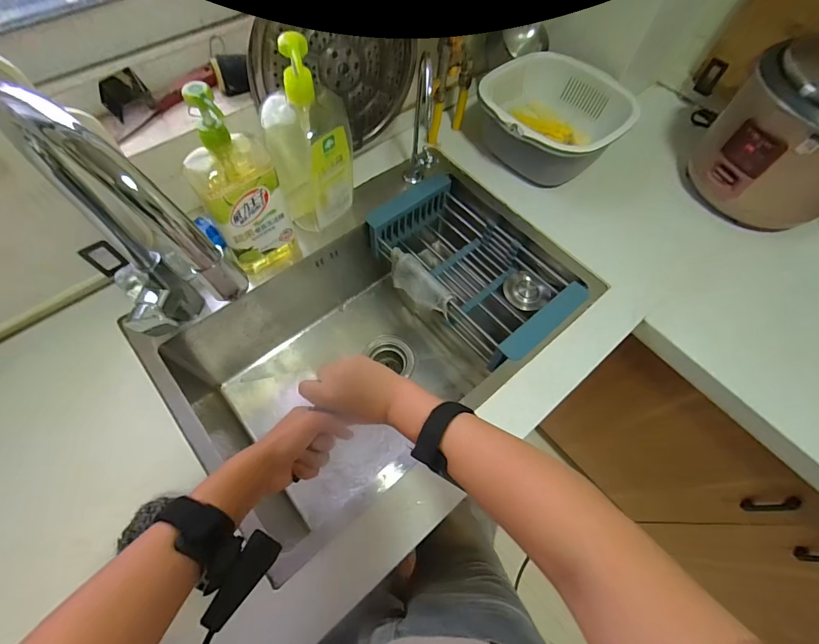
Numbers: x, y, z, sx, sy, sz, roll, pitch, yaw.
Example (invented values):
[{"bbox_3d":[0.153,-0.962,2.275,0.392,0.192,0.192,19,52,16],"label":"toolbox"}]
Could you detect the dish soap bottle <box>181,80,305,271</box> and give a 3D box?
[{"bbox_3d":[-0.227,-0.177,0.525,0.096,0.277,0.074,-27,68,-16],"label":"dish soap bottle"}]

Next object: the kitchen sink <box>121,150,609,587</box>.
[{"bbox_3d":[-0.058,0.025,0.718,0.624,0.281,0.440,-37,71,-19],"label":"kitchen sink"}]

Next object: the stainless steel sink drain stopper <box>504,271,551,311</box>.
[{"bbox_3d":[0.213,-0.056,0.709,0.078,0.026,0.063,35,101,-1],"label":"stainless steel sink drain stopper"}]

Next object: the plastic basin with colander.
[{"bbox_3d":[0.256,-0.368,0.730,0.256,0.130,0.237,28,65,11],"label":"plastic basin with colander"}]

